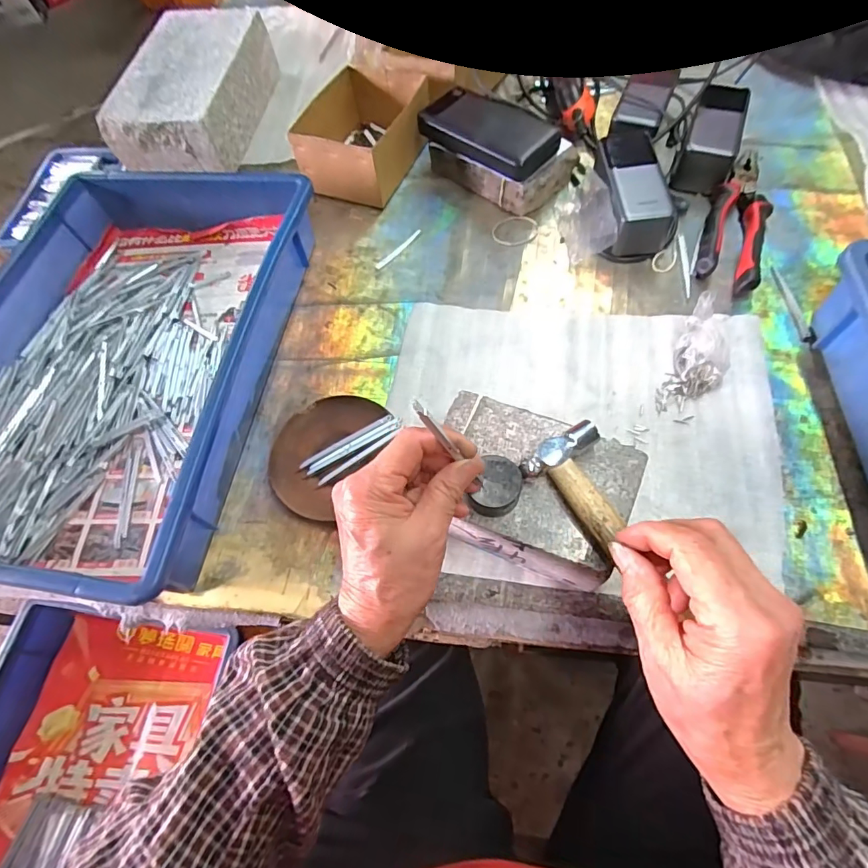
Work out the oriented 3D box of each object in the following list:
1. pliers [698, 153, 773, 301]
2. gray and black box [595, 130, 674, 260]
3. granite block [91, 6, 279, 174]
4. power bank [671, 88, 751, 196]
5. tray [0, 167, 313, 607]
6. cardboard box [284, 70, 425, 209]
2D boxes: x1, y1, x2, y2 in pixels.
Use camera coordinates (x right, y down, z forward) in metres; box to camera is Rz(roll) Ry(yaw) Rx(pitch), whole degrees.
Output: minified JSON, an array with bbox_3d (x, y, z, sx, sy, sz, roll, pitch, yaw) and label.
[{"bbox_3d":[0.325,-0.234,0.502,0.058,0.023,0.208,17,65,12],"label":"pliers"},{"bbox_3d":[0.208,-0.263,0.506,0.063,0.057,0.148,-1,63,4],"label":"gray and black box"},{"bbox_3d":[-0.312,-0.449,0.621,0.143,0.086,0.243,3,63,5],"label":"granite block"},{"bbox_3d":[0.318,-0.339,0.539,0.056,0.052,0.131,20,66,14],"label":"power bank"},{"bbox_3d":[-0.292,-0.082,0.445,0.278,0.071,0.432,6,63,7],"label":"tray"},{"bbox_3d":[-0.083,-0.367,0.577,0.126,0.071,0.172,17,65,12],"label":"cardboard box"}]

